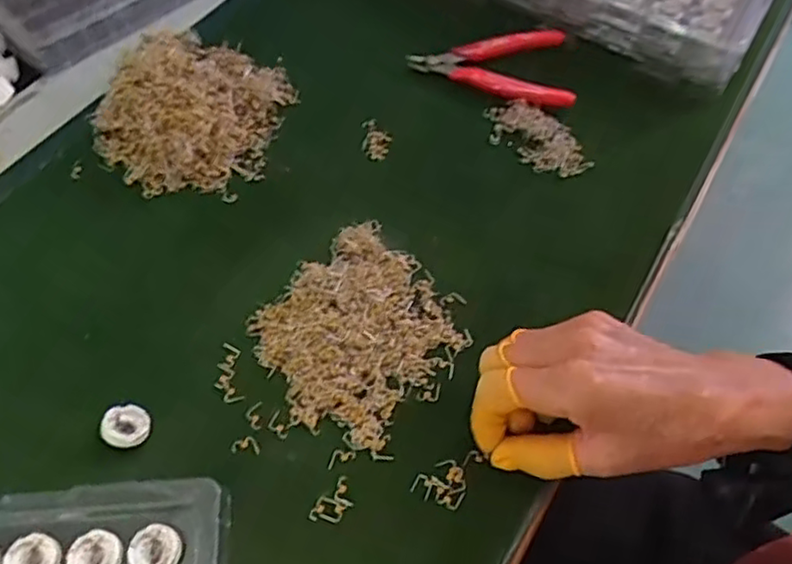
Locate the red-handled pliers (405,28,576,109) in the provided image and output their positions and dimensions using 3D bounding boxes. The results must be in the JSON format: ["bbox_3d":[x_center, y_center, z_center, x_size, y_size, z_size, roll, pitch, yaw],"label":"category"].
[{"bbox_3d":[0.072,-0.163,0.502,0.119,0.019,0.076,-1,56,-3],"label":"red-handled pliers"}]

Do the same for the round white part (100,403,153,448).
[{"bbox_3d":[-0.140,0.075,0.353,0.022,0.013,0.023,1,56,-2],"label":"round white part"}]

